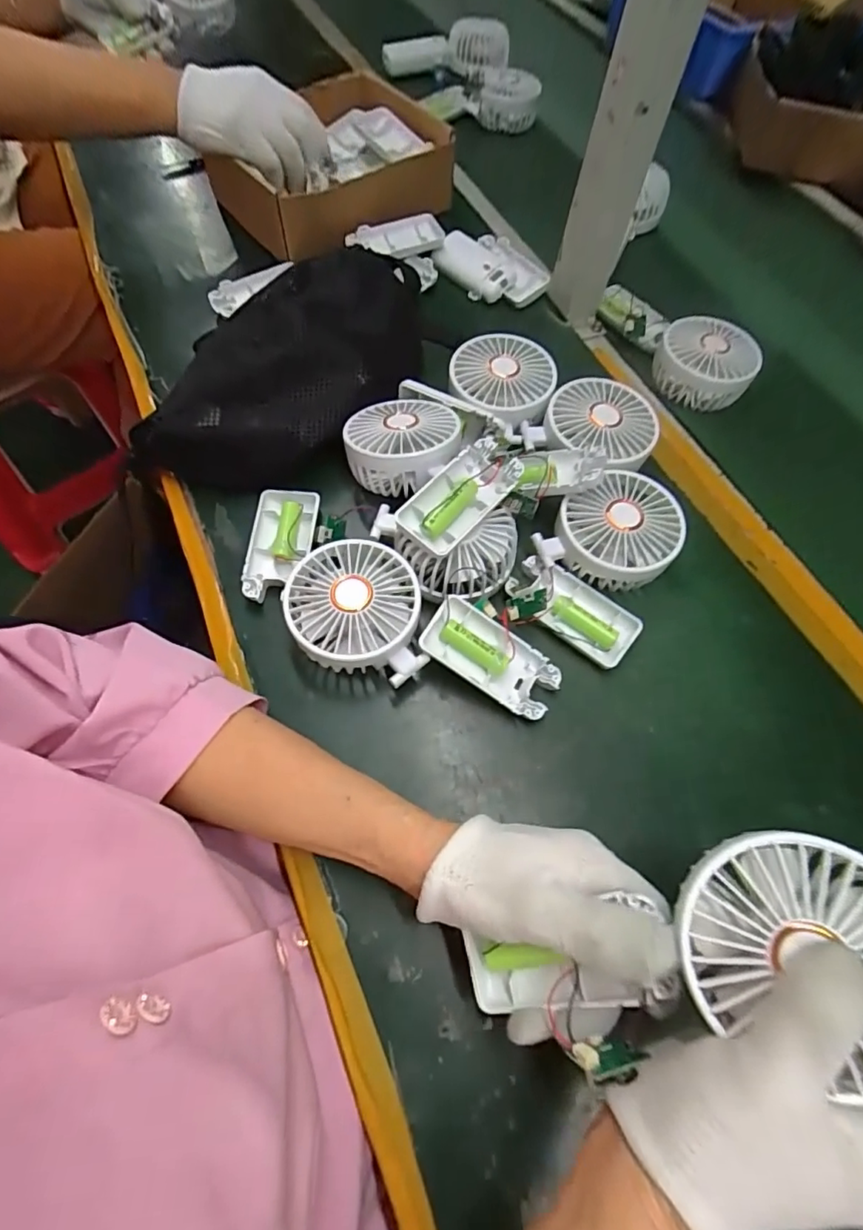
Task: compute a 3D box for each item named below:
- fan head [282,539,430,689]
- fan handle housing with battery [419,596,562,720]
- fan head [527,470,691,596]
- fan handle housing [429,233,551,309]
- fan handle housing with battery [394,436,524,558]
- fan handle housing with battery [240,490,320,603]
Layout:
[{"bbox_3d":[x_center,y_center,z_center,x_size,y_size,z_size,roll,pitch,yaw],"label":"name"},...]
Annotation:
[{"bbox_3d":[-0.052,0.001,0.373,0.085,0.045,0.093,-4,63,-4],"label":"fan head"},{"bbox_3d":[0.039,0.029,0.368,0.094,0.016,0.045,34,66,-4],"label":"fan handle housing with battery"},{"bbox_3d":[0.135,-0.060,0.410,0.088,0.045,0.093,32,67,14],"label":"fan head"},{"bbox_3d":[0.060,-0.352,0.565,0.113,0.027,0.068,28,66,12],"label":"fan handle housing"},{"bbox_3d":[0.020,-0.081,0.380,0.045,0.022,0.090,40,67,16],"label":"fan handle housing with battery"},{"bbox_3d":[-0.114,-0.054,0.413,0.044,0.027,0.092,3,63,0],"label":"fan handle housing with battery"}]

